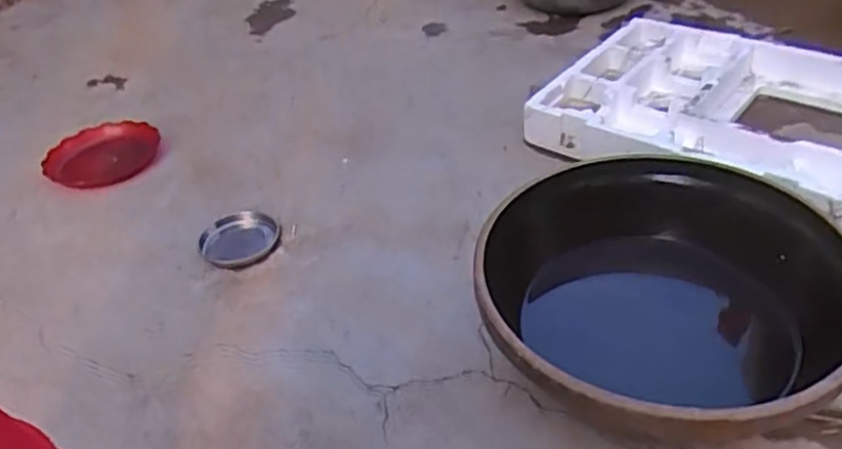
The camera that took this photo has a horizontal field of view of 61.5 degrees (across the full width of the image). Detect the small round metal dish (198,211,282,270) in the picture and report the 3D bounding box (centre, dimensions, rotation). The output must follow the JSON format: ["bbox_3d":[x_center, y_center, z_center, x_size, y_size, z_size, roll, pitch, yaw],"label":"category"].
[{"bbox_3d":[-0.307,0.025,1.210,0.132,0.016,0.141,-5,39,4],"label":"small round metal dish"}]

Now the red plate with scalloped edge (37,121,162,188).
[{"bbox_3d":[-0.676,-0.141,1.478,0.222,0.037,0.222,-5,39,4],"label":"red plate with scalloped edge"}]

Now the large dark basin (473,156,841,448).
[{"bbox_3d":[0.293,0.100,0.882,0.425,0.173,0.442,-5,39,4],"label":"large dark basin"}]

